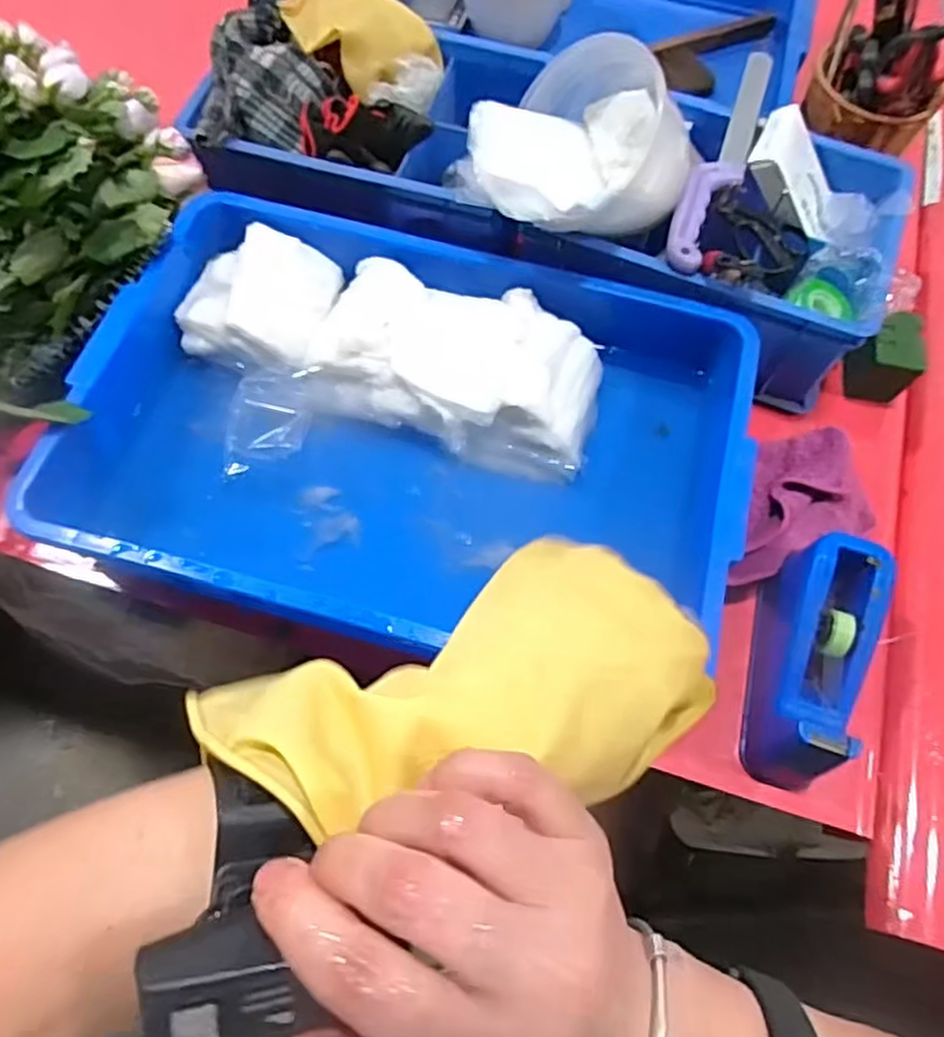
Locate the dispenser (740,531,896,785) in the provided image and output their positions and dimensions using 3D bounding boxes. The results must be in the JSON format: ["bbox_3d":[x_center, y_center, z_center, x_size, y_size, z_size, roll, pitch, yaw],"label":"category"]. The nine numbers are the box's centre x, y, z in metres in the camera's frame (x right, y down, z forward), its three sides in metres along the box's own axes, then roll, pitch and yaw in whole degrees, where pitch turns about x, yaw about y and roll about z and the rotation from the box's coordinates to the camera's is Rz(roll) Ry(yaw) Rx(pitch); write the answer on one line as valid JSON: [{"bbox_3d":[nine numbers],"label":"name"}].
[{"bbox_3d":[0.293,0.125,0.622,0.070,0.119,0.198,13,67,3],"label":"dispenser"}]

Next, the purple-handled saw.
[{"bbox_3d":[0.266,-0.375,0.773,0.042,0.072,0.348,24,68,8],"label":"purple-handled saw"}]

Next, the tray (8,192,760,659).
[{"bbox_3d":[-0.055,-0.076,0.691,0.580,0.126,0.395,15,67,4],"label":"tray"}]

